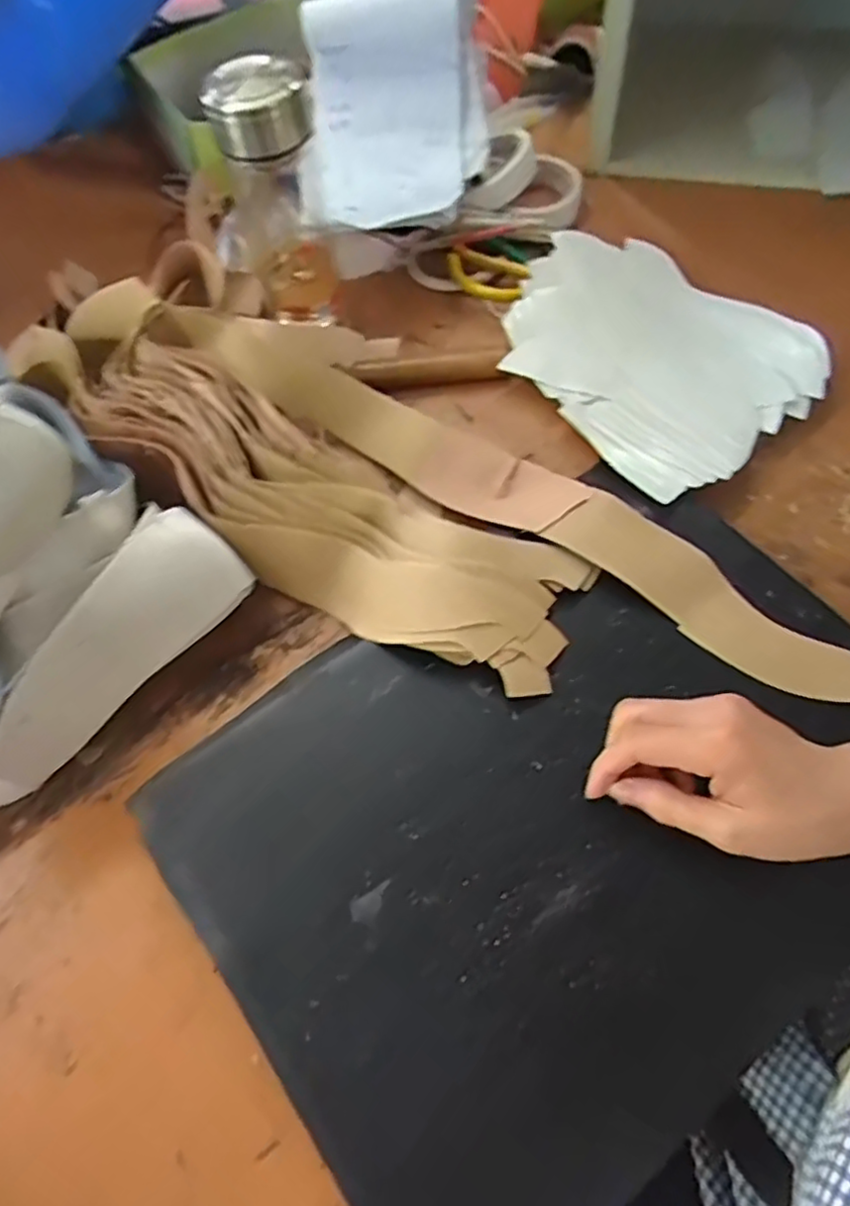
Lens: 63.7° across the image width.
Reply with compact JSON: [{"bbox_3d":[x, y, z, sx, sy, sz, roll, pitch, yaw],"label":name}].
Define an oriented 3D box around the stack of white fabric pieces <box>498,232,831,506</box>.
[{"bbox_3d":[0.179,-0.207,0.552,0.187,0.029,0.250,-32,64,-13],"label":"stack of white fabric pieces"}]

